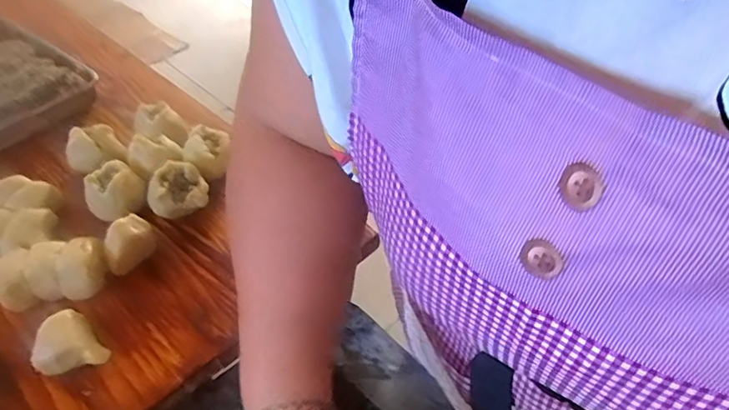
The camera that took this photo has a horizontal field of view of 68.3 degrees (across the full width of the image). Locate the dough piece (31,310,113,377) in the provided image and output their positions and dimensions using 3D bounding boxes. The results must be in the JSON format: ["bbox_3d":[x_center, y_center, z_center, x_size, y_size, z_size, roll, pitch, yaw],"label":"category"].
[{"bbox_3d":[-0.313,0.150,0.564,0.062,0.049,0.063,29,52,30],"label":"dough piece"}]

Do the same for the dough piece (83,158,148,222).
[{"bbox_3d":[-0.336,-0.021,0.719,0.073,0.048,0.061,-31,49,-26],"label":"dough piece"}]

